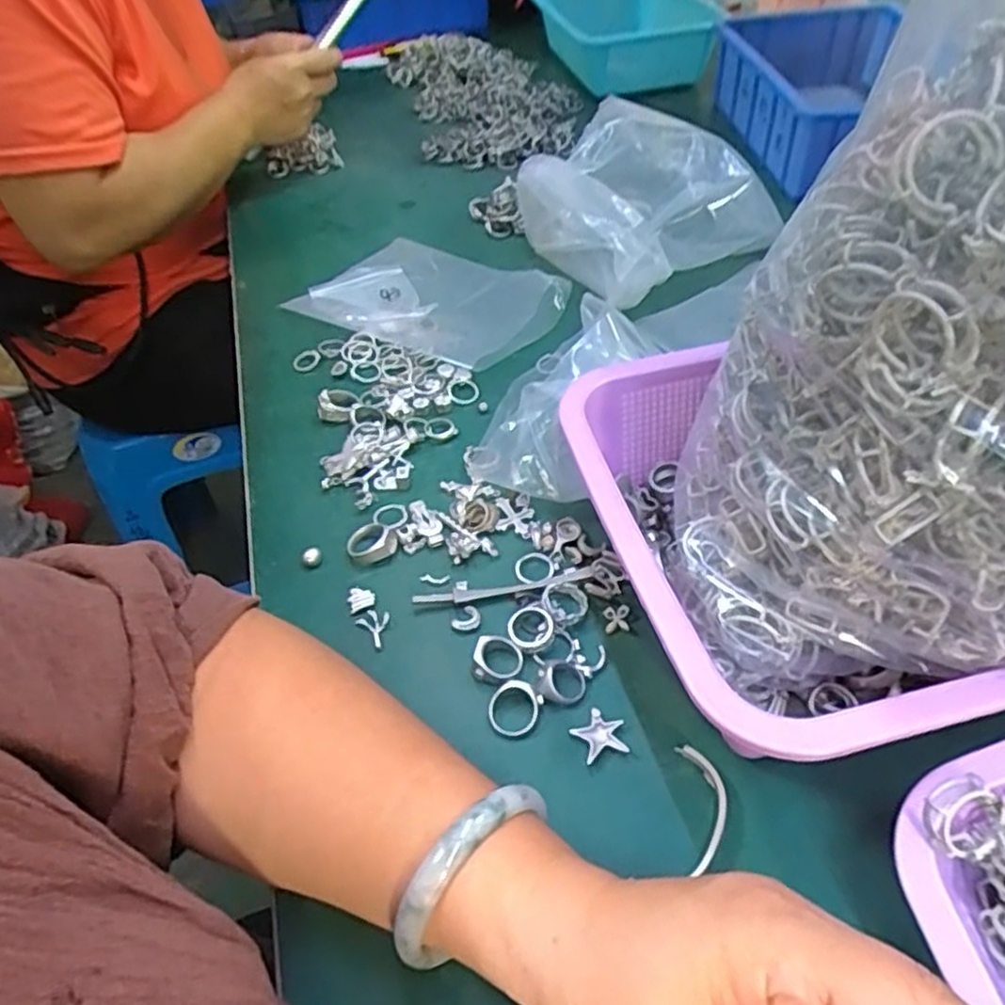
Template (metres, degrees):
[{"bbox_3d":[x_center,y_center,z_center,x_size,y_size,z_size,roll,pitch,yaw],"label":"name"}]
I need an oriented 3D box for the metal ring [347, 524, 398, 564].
[{"bbox_3d":[-0.075,0.022,0.409,0.027,0.011,0.026,-3,47,3],"label":"metal ring"}]

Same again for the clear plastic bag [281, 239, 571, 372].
[{"bbox_3d":[-0.060,-0.170,0.582,0.200,0.029,0.149,26,54,26],"label":"clear plastic bag"}]

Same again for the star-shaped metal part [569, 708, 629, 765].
[{"bbox_3d":[0.044,0.105,0.327,0.023,0.004,0.022,-15,48,-9],"label":"star-shaped metal part"}]

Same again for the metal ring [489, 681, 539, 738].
[{"bbox_3d":[0.005,0.097,0.336,0.024,0.004,0.024,-3,66,7],"label":"metal ring"}]

